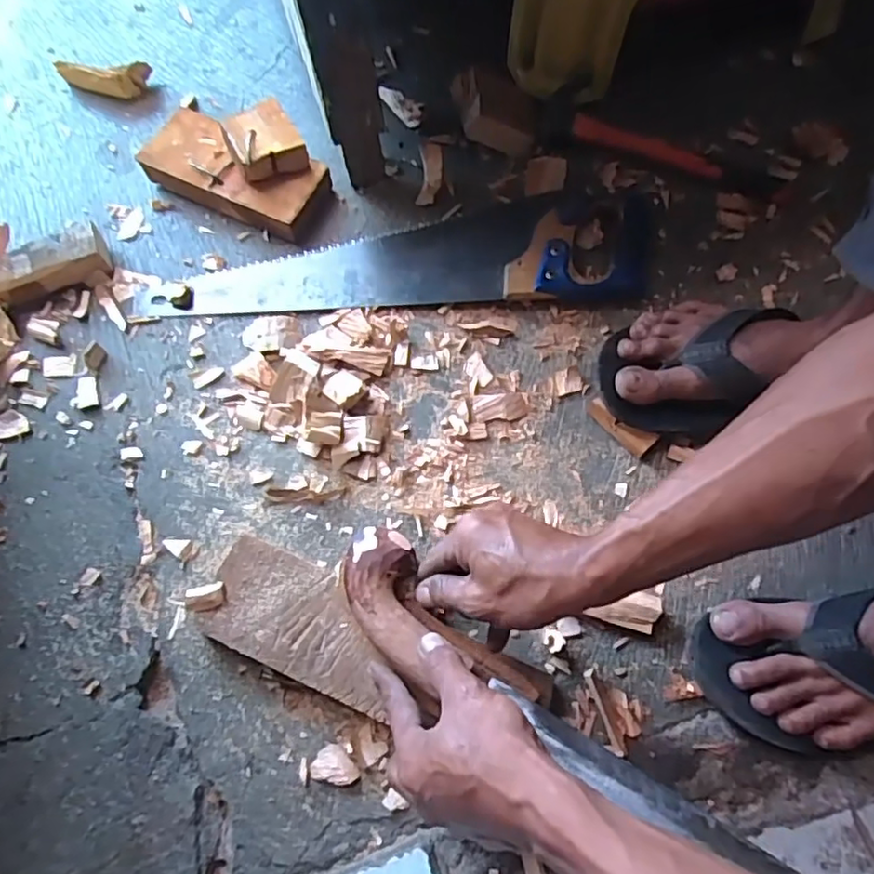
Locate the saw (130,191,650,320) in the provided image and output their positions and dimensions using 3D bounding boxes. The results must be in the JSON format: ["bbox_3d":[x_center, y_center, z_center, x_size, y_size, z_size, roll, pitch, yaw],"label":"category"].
[{"bbox_3d":[-0.038,-0.177,0.598,0.492,0.025,0.114,-4,72,-1],"label":"saw"}]

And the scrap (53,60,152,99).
[{"bbox_3d":[-0.367,-0.395,0.676,0.104,0.025,0.028,5,72,2],"label":"scrap"}]

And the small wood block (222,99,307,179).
[{"bbox_3d":[-0.166,-0.285,0.594,0.061,0.031,0.064,-26,73,-8],"label":"small wood block"}]

